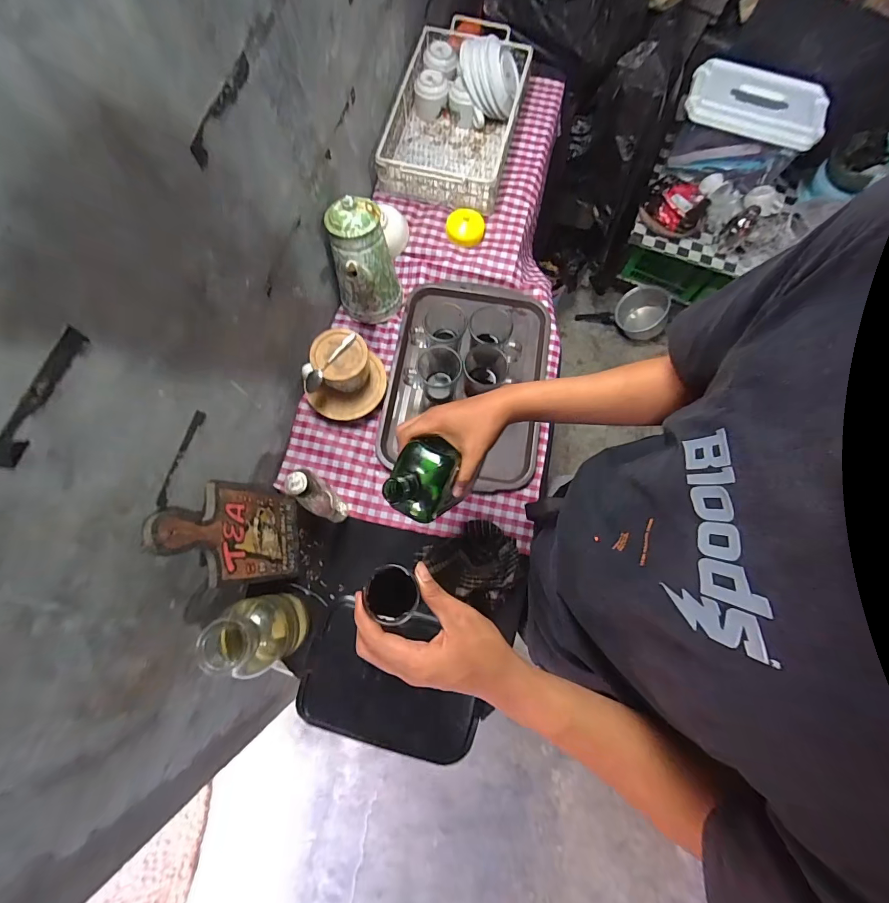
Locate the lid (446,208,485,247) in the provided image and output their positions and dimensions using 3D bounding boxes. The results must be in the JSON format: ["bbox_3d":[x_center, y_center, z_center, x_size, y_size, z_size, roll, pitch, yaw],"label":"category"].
[{"bbox_3d":[0.047,-0.487,0.849,0.082,0.038,0.072,-3,75,-1],"label":"lid"}]

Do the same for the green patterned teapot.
[{"bbox_3d":[-0.149,-0.342,0.744,0.119,0.195,0.133,-13,75,-4],"label":"green patterned teapot"}]

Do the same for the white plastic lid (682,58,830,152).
[{"bbox_3d":[0.965,-1.079,1.225,0.398,0.034,0.195,26,94,9],"label":"white plastic lid"}]

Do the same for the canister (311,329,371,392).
[{"bbox_3d":[-0.188,-0.165,0.729,0.093,0.070,0.100,0,75,-1],"label":"canister"}]

